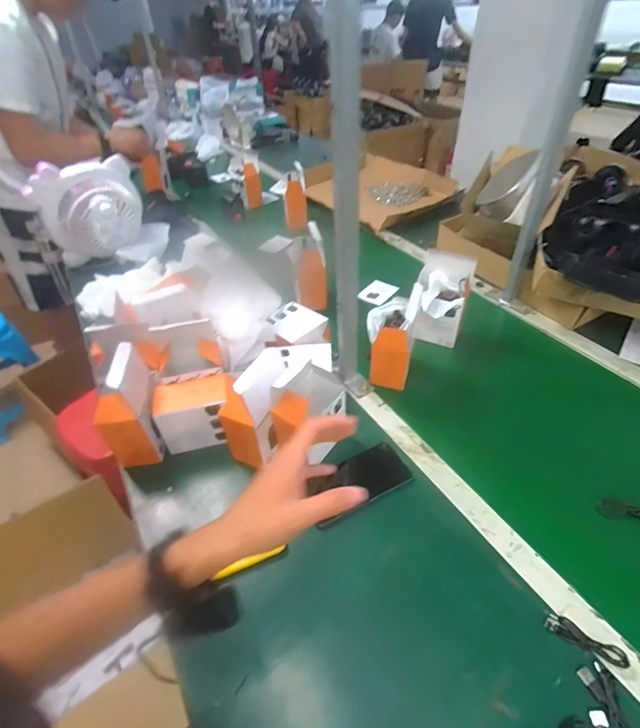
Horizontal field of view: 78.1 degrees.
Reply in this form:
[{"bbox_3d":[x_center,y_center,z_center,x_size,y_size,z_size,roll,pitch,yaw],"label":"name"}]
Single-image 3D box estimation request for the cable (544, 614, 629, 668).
[{"bbox_3d":[0.294,0.304,0.435,0.080,0.007,0.022,20,48,24],"label":"cable"}]

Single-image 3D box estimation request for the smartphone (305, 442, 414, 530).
[{"bbox_3d":[0.056,0.174,0.589,0.155,0.008,0.072,-22,55,-18],"label":"smartphone"}]

